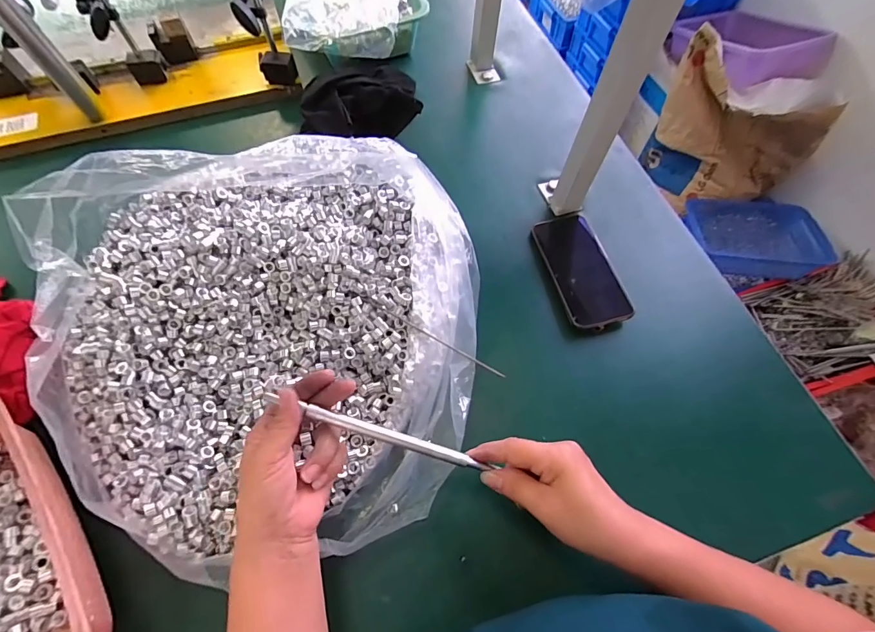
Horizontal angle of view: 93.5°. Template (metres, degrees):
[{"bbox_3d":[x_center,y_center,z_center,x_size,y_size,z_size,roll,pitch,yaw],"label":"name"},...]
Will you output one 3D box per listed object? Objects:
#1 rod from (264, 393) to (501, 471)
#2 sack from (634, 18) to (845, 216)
[{"bbox_3d":[-0.051,0.103,0.362,0.201,0.010,0.010,19,65,-5],"label":"rod"},{"bbox_3d":[0.839,-0.516,1.230,0.442,0.435,0.184,40,69,16],"label":"sack"}]

